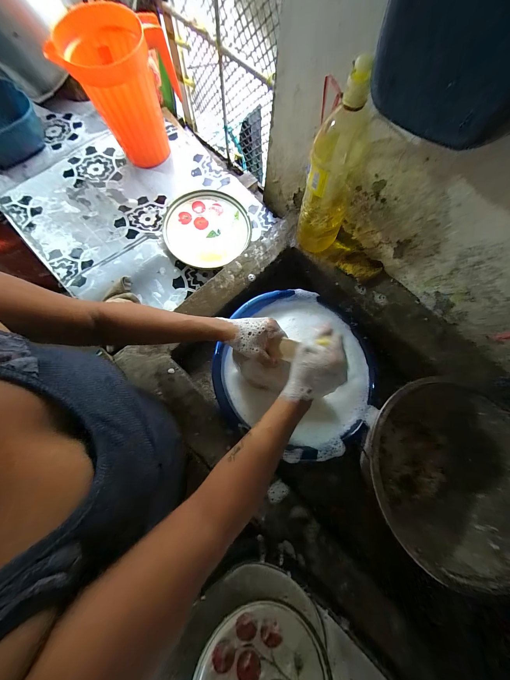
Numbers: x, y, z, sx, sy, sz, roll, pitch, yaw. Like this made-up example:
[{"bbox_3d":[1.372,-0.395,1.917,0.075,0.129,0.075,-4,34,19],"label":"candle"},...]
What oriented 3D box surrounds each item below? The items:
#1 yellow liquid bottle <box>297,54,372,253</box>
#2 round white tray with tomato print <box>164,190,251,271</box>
[{"bbox_3d":[0.135,-0.282,0.415,0.091,0.299,0.087,18,74,3],"label":"yellow liquid bottle"},{"bbox_3d":[-0.122,-0.280,0.583,0.211,0.037,0.212,1,74,-2],"label":"round white tray with tomato print"}]

